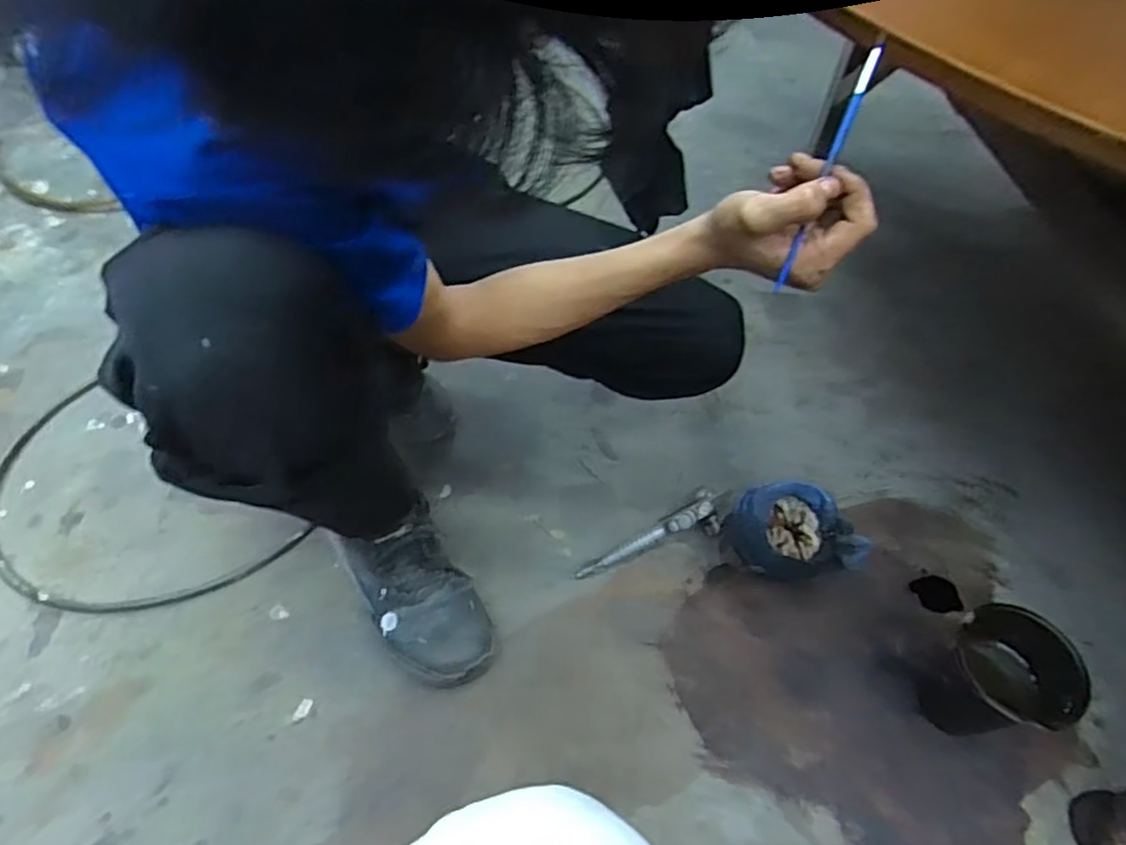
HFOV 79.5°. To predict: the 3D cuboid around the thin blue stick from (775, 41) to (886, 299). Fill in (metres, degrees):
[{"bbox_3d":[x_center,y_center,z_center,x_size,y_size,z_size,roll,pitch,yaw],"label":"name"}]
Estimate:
[{"bbox_3d":[0.174,-0.168,0.442,0.010,0.014,0.173,23,96,13],"label":"thin blue stick"}]

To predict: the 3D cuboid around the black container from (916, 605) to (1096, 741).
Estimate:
[{"bbox_3d":[0.419,0.264,0.679,0.116,0.139,0.115,-16,55,-15],"label":"black container"}]

